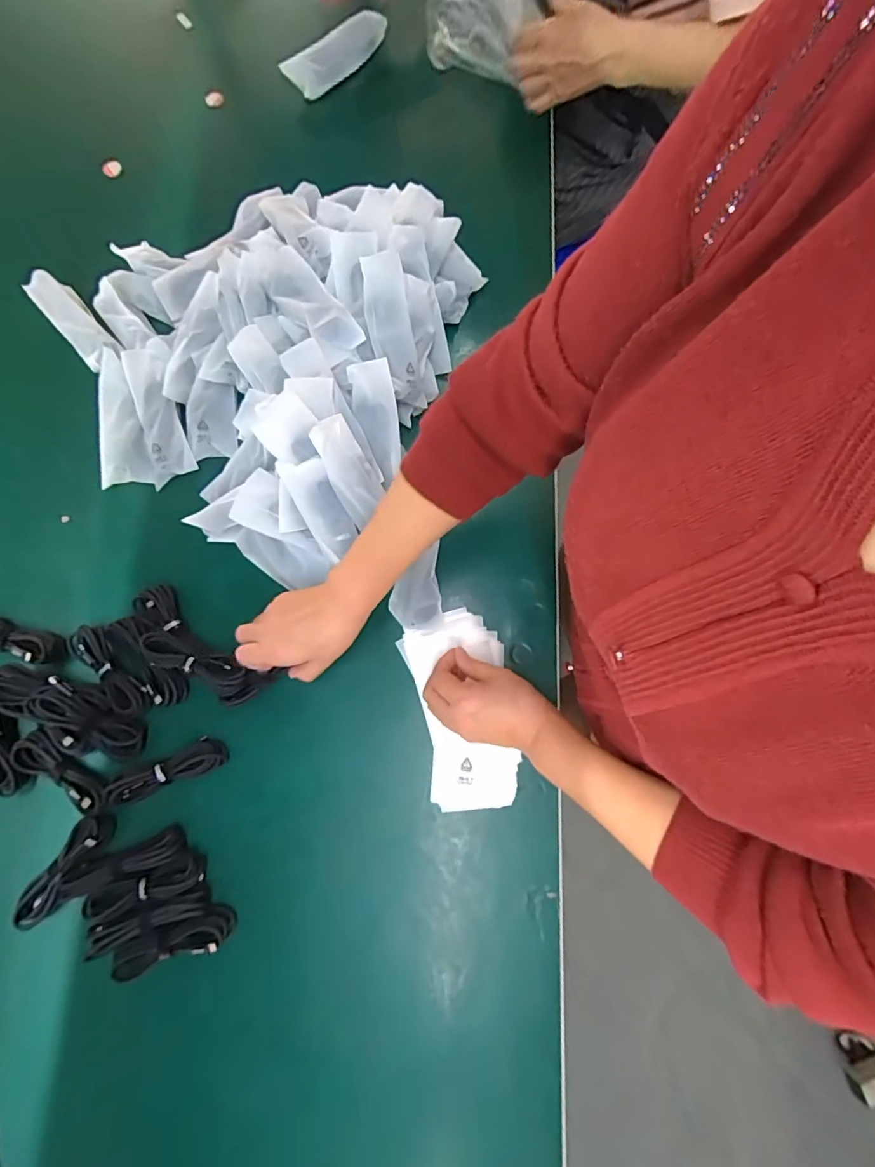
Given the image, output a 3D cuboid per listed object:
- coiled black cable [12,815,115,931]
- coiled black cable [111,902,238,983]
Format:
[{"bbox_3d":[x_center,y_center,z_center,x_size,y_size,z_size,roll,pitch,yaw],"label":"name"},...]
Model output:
[{"bbox_3d":[-0.358,0.278,0.473,0.042,0.034,0.115,34,81,6],"label":"coiled black cable"},{"bbox_3d":[-0.250,0.336,0.455,0.110,0.028,0.034,-19,80,-4],"label":"coiled black cable"}]

